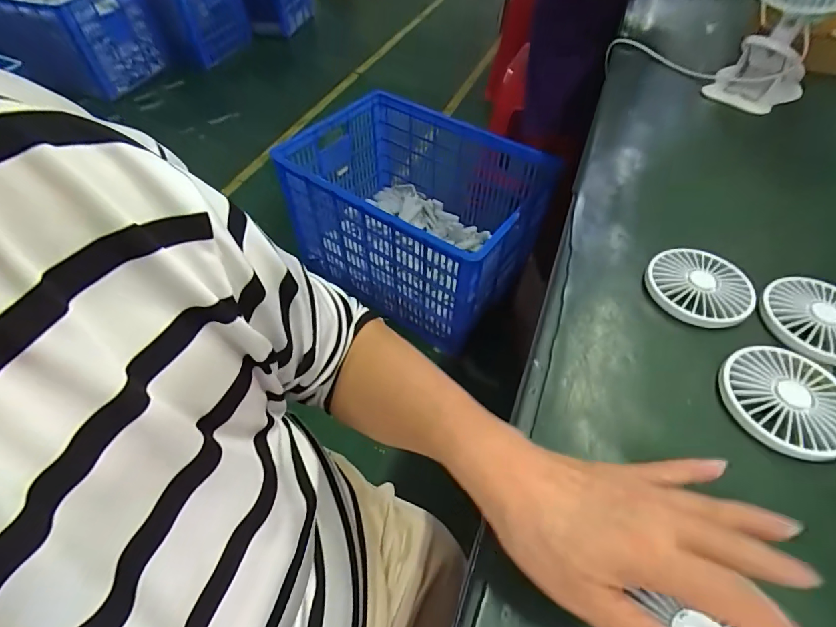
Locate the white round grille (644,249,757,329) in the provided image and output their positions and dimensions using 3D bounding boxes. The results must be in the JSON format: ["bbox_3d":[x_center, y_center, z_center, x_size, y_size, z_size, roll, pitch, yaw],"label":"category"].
[{"bbox_3d":[0.258,-0.024,0.392,0.087,0.018,0.087,1,52,-1],"label":"white round grille"}]

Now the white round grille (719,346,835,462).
[{"bbox_3d":[0.278,0.064,0.317,0.091,0.014,0.086,1,52,-1],"label":"white round grille"}]

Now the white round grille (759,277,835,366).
[{"bbox_3d":[0.345,0.003,0.363,0.086,0.009,0.097,27,57,19],"label":"white round grille"}]

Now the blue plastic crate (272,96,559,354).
[{"bbox_3d":[0.005,-0.322,1.278,0.659,0.350,0.498,28,57,19],"label":"blue plastic crate"}]

